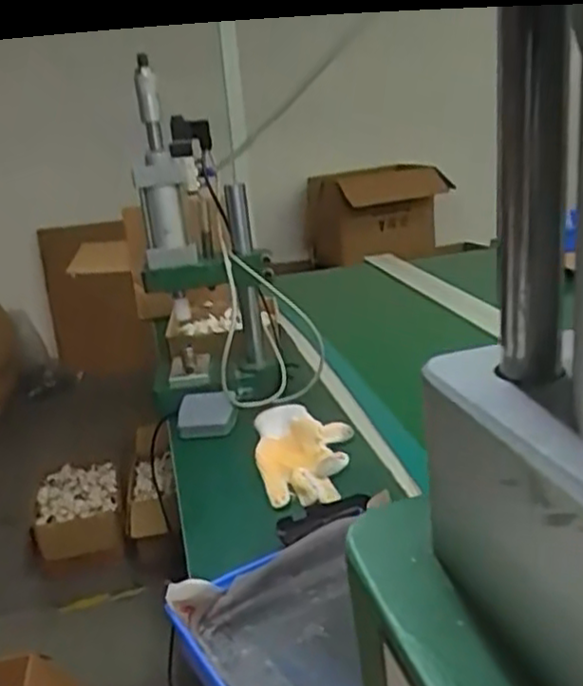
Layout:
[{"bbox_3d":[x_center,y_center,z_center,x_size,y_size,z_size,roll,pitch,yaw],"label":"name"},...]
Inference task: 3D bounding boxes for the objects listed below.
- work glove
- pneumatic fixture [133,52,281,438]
[{"bbox_3d":[0.014,0.133,0.881,0.122,0.032,0.213,-5,18,1],"label":"work glove"},{"bbox_3d":[-0.125,-0.130,1.008,0.167,0.440,0.205,-6,18,-4],"label":"pneumatic fixture"}]

